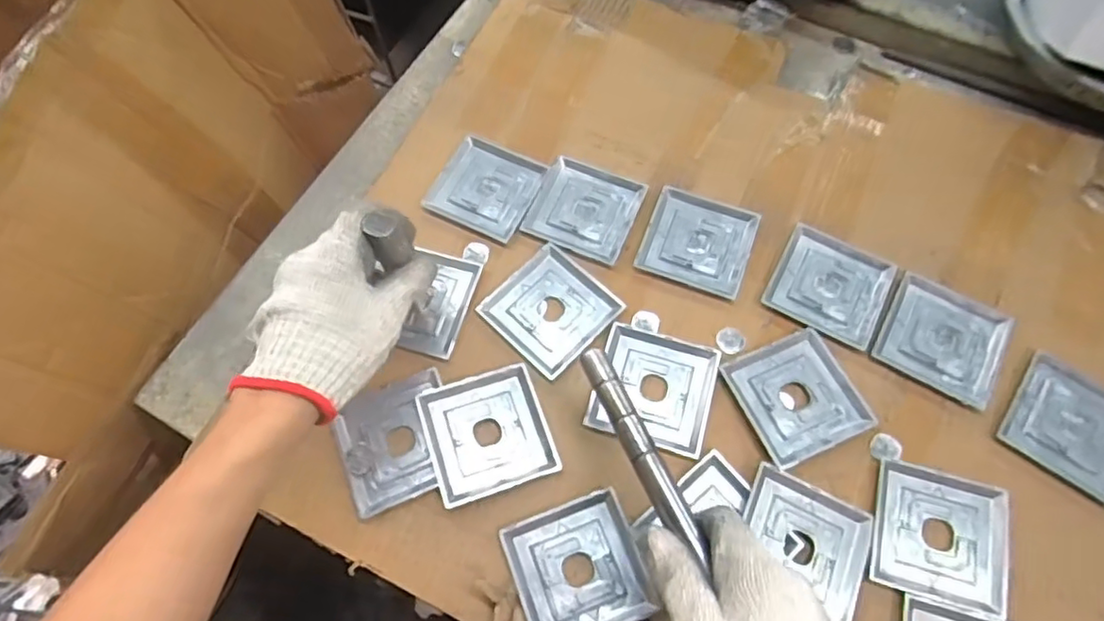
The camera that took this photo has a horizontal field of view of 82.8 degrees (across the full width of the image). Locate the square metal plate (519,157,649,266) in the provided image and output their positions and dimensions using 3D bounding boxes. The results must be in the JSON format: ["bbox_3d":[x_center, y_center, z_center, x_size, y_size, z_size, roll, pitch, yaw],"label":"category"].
[{"bbox_3d":[0.031,-0.093,0.568,0.089,0.004,0.092,22,69,10],"label":"square metal plate"}]

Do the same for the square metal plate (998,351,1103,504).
[{"bbox_3d":[0.406,0.088,0.483,0.089,0.010,0.091,36,72,15],"label":"square metal plate"}]

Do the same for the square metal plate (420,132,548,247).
[{"bbox_3d":[-0.060,-0.116,0.582,0.091,0.004,0.090,24,69,11],"label":"square metal plate"}]

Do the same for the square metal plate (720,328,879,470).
[{"bbox_3d":[0.192,0.066,0.490,0.087,0.010,0.090,-22,68,-8],"label":"square metal plate"}]

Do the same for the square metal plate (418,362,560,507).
[{"bbox_3d":[-0.050,0.093,0.483,0.089,0.011,0.091,-18,67,-7],"label":"square metal plate"}]

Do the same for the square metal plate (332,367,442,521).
[{"bbox_3d":[-0.120,0.100,0.483,0.087,0.006,0.092,-21,67,-8],"label":"square metal plate"}]

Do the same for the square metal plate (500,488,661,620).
[{"bbox_3d":[0.018,0.185,0.446,0.089,0.006,0.089,-19,67,-7],"label":"square metal plate"}]

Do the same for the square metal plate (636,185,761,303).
[{"bbox_3d":[0.130,-0.062,0.556,0.090,0.005,0.093,19,68,9],"label":"square metal plate"}]

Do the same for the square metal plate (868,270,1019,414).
[{"bbox_3d":[0.322,0.023,0.513,0.093,0.008,0.094,32,71,14],"label":"square metal plate"}]

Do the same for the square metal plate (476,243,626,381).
[{"bbox_3d":[-0.002,-0.002,0.526,0.091,0.005,0.089,41,73,17],"label":"square metal plate"}]

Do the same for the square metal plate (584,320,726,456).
[{"bbox_3d":[0.081,0.061,0.497,0.089,0.008,0.090,16,68,8],"label":"square metal plate"}]

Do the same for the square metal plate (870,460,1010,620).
[{"bbox_3d":[0.277,0.161,0.450,0.085,0.018,0.089,15,68,8],"label":"square metal plate"}]

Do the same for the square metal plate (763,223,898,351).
[{"bbox_3d":[0.239,-0.022,0.538,0.090,0.007,0.092,29,70,13],"label":"square metal plate"}]

